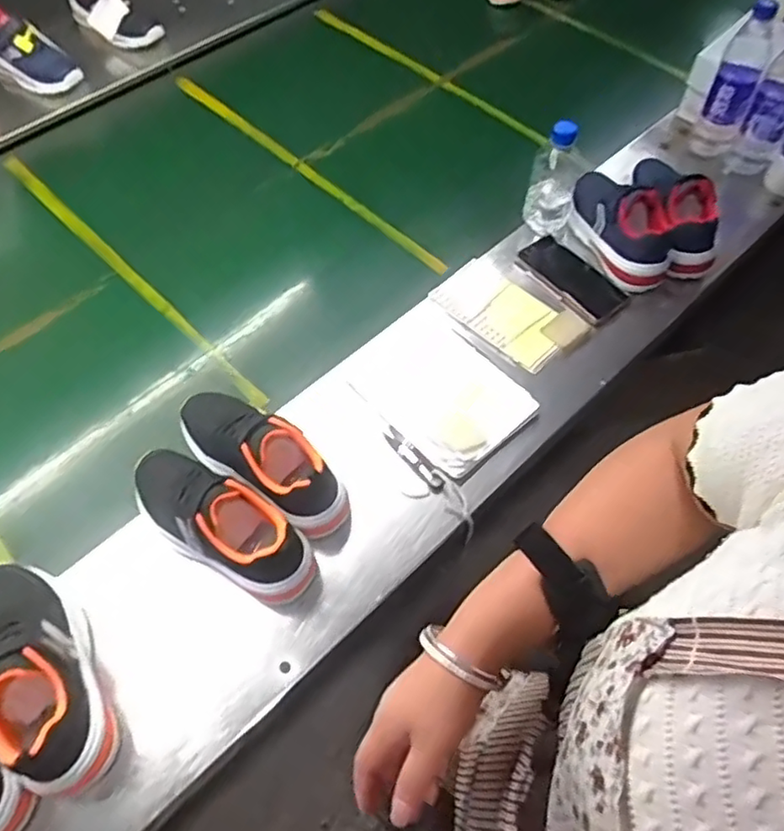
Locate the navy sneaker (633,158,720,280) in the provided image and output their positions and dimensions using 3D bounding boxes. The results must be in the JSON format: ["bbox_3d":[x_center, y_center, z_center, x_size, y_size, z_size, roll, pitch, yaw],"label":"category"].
[{"bbox_3d":[0.427,-0.323,0.954,0.080,0.118,0.245,-6,58,-2],"label":"navy sneaker"}]

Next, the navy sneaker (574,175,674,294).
[{"bbox_3d":[0.333,-0.284,0.933,0.086,0.107,0.206,-15,59,-8],"label":"navy sneaker"}]

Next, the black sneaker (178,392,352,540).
[{"bbox_3d":[-0.146,0.036,0.717,0.235,0.103,0.090,33,65,20],"label":"black sneaker"}]

